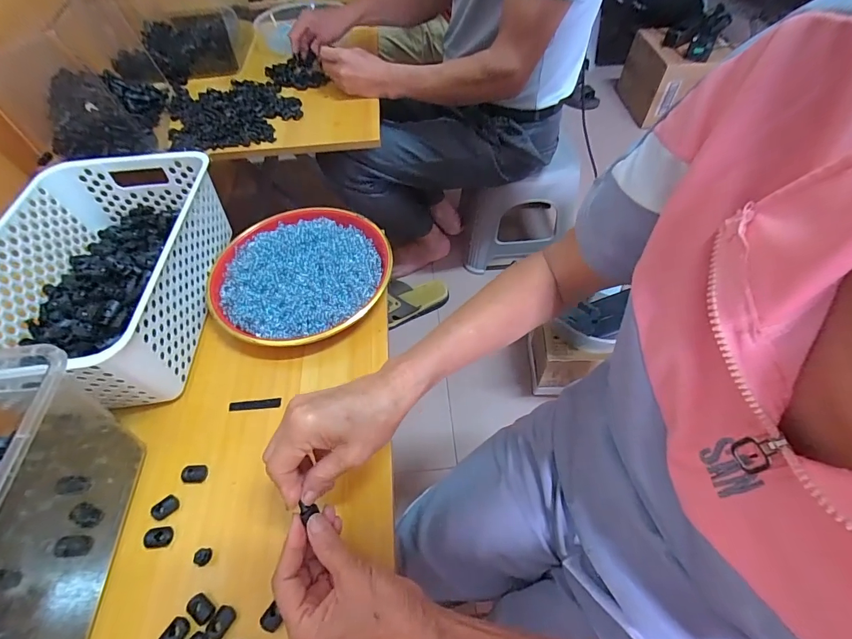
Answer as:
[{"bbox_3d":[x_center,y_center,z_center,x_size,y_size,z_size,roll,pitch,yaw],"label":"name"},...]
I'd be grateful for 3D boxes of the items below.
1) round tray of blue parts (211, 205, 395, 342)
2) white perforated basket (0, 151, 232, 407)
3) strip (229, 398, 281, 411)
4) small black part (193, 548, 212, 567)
[{"bbox_3d":[-0.152,-0.056,0.493,0.204,0.033,0.211,-1,55,1],"label":"round tray of blue parts"},{"bbox_3d":[-0.359,-0.048,0.448,0.204,0.107,0.302,-3,55,0],"label":"white perforated basket"},{"bbox_3d":[-0.179,0.088,0.413,0.052,0.004,0.010,-5,55,-1],"label":"strip"},{"bbox_3d":[-0.185,0.197,0.328,0.011,0.009,0.013,6,56,6],"label":"small black part"}]

